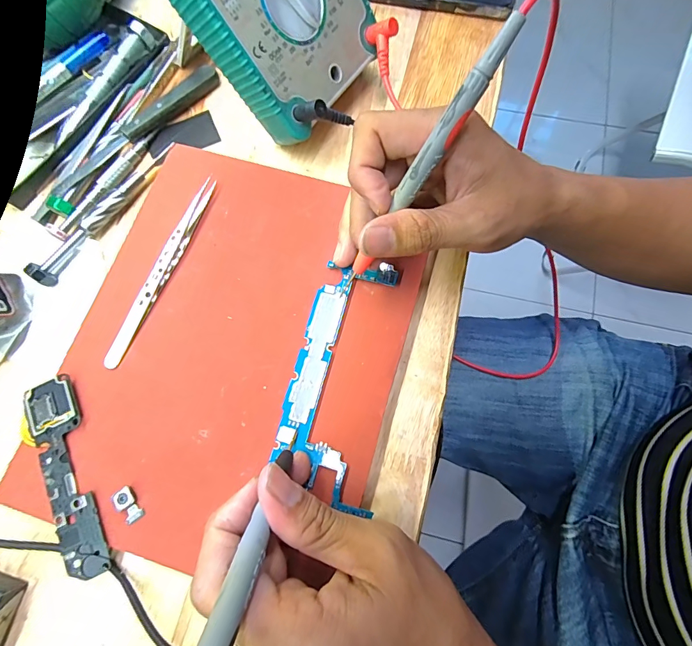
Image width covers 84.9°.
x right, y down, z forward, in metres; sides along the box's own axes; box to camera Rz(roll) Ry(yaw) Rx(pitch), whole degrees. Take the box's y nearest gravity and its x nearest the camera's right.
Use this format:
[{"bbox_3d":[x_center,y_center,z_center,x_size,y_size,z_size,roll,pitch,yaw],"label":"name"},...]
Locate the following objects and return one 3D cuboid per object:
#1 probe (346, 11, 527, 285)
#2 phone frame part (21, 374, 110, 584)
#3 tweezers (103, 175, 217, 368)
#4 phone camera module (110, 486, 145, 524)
[{"bbox_3d":[0.035,-0.071,0.189,0.009,0.143,0.010,47,44,13],"label":"probe"},{"bbox_3d":[-0.158,0.085,0.210,0.032,0.005,0.107,-22,75,-5],"label":"phone frame part"},{"bbox_3d":[-0.117,-0.036,0.241,0.010,0.008,0.134,22,76,7],"label":"tweezers"},{"bbox_3d":[-0.119,0.099,0.205,0.010,0.005,0.019,-37,77,-9],"label":"phone camera module"}]

